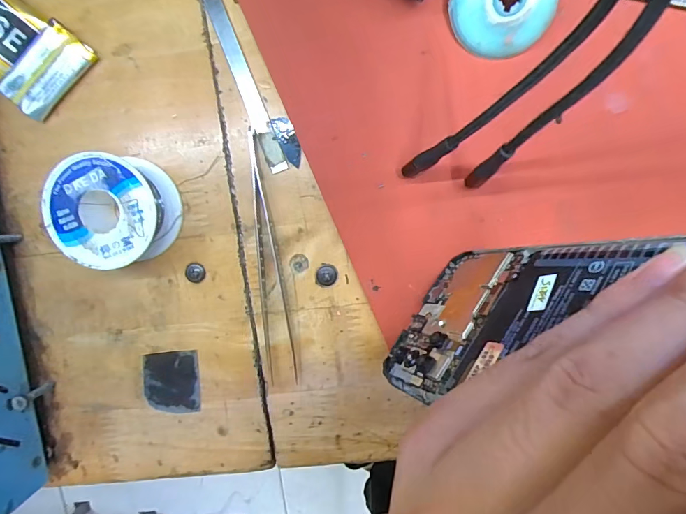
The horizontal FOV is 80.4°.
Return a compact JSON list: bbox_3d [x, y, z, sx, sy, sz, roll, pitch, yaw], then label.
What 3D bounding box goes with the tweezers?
[{"bbox_3d":[-0.037,0.003,0.212,0.015,0.009,0.134,-3,98,5],"label":"tweezers"}]

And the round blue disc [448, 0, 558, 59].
[{"bbox_3d":[0.068,-0.109,0.173,0.042,0.005,0.043,8,123,12],"label":"round blue disc"}]

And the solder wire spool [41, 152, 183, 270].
[{"bbox_3d":[-0.111,-0.023,0.201,0.050,0.033,0.051,1,99,4],"label":"solder wire spool"}]

